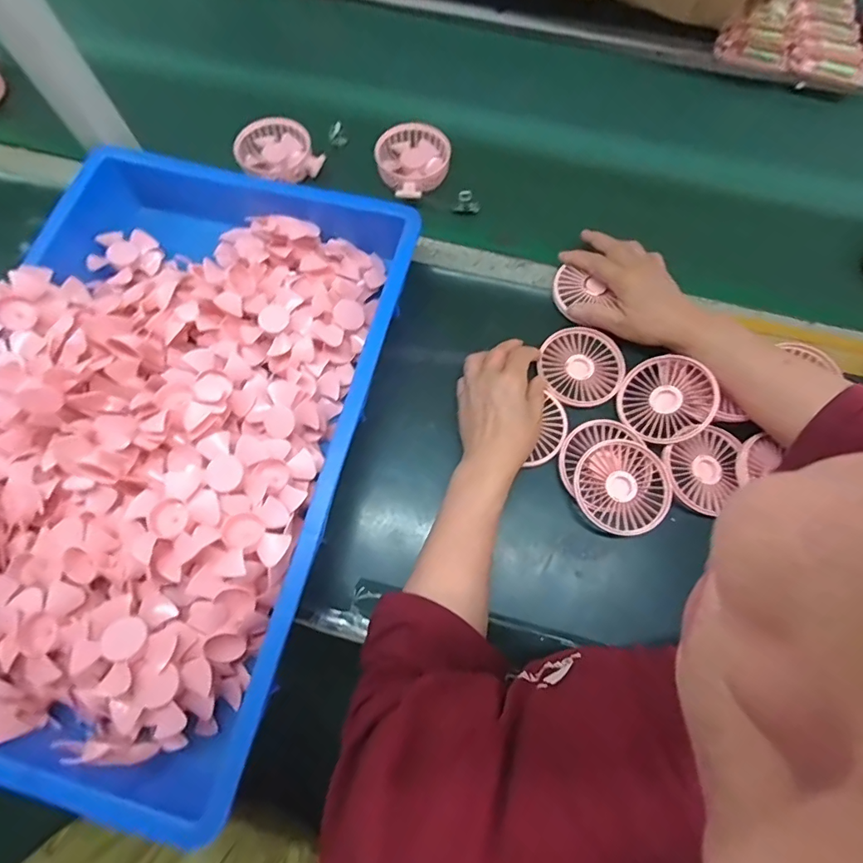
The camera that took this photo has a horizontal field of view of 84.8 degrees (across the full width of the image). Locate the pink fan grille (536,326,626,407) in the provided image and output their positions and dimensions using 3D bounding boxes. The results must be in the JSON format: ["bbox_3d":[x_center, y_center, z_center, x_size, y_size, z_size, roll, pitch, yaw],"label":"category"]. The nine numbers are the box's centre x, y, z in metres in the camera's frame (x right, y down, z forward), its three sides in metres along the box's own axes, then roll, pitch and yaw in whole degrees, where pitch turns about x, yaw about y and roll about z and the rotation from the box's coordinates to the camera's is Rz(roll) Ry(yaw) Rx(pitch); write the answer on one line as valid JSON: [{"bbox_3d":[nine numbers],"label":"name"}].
[{"bbox_3d":[0.156,-0.068,0.496,0.086,0.011,0.085,0,69,0],"label":"pink fan grille"}]

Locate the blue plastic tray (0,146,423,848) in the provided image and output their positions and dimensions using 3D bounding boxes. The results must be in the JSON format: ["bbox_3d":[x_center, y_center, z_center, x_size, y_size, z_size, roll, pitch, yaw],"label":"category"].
[{"bbox_3d":[-0.262,-0.011,0.438,0.388,0.078,0.560,14,69,5],"label":"blue plastic tray"}]

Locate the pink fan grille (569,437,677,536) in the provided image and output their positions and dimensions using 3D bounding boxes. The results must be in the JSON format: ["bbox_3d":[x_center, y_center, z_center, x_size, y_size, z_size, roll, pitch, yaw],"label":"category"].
[{"bbox_3d":[0.181,0.052,0.447,0.086,0.015,0.084,40,73,14],"label":"pink fan grille"}]

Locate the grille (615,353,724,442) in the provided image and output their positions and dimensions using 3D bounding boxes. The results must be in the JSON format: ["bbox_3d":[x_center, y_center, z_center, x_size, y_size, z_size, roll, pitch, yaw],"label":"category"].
[{"bbox_3d":[0.232,-0.031,0.471,0.082,0.013,0.085,-9,69,26],"label":"grille"}]

